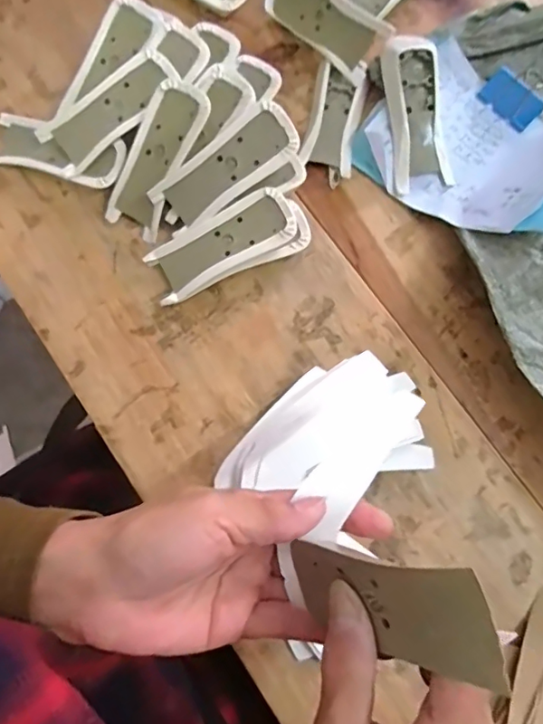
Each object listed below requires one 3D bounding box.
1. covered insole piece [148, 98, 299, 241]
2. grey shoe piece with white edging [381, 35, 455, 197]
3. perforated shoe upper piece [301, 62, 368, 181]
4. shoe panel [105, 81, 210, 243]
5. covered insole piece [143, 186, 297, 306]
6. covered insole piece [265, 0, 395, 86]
[{"bbox_3d":[-0.035,-0.147,0.393,0.117,0.007,0.040,-34,101,9],"label":"covered insole piece"},{"bbox_3d":[0.118,-0.201,0.422,0.046,0.012,0.115,-9,98,-3],"label":"grey shoe piece with white edging"},{"bbox_3d":[0.053,-0.206,0.434,0.041,0.020,0.094,13,77,2],"label":"perforated shoe upper piece"},{"bbox_3d":[-0.091,-0.158,0.401,0.049,0.011,0.116,32,103,7],"label":"shoe panel"},{"bbox_3d":[-0.038,-0.090,0.399,0.115,0.010,0.043,-28,78,5],"label":"covered insole piece"},{"bbox_3d":[0.043,-0.289,0.433,0.120,0.015,0.047,48,124,12],"label":"covered insole piece"}]

